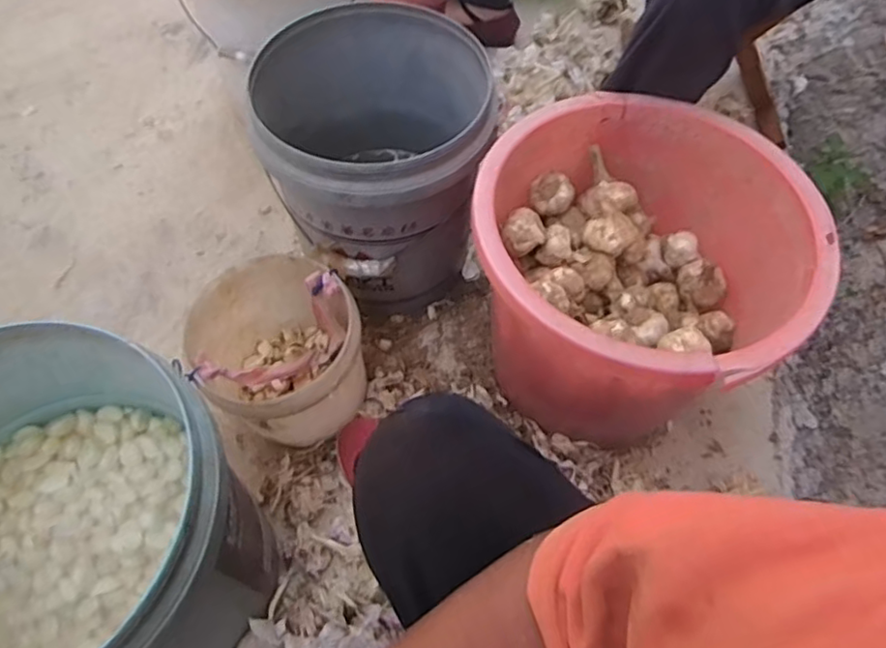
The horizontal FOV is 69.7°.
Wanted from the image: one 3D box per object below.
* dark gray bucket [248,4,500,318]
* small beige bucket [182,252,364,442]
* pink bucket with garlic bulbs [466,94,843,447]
[{"bbox_3d":[-0.087,-0.191,0.871,0.274,0.326,0.277,1,60,-1],"label":"dark gray bucket"},{"bbox_3d":[-0.202,0.038,0.808,0.191,0.175,0.212,-13,61,-9],"label":"small beige bucket"},{"bbox_3d":[0.204,-0.036,0.766,0.343,0.286,0.355,1,60,-1],"label":"pink bucket with garlic bulbs"}]

